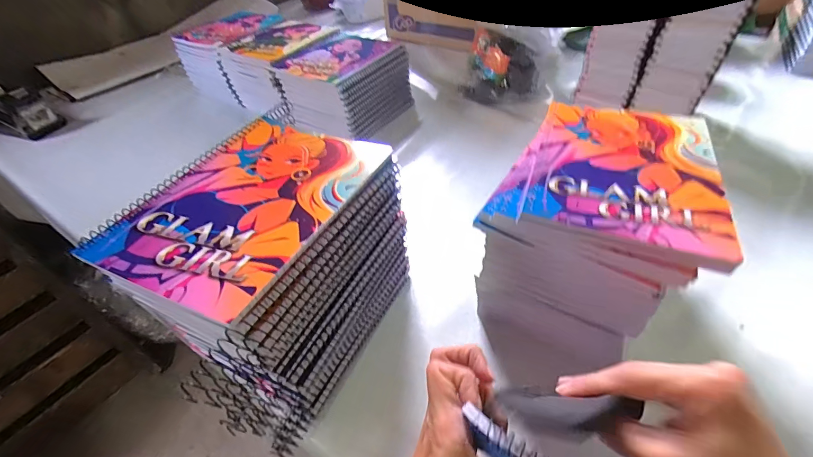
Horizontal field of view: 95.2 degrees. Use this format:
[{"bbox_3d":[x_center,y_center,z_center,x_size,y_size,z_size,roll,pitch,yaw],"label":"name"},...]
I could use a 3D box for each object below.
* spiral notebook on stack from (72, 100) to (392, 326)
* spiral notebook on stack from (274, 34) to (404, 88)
[{"bbox_3d":[-0.120,-0.034,0.299,0.152,0.012,0.211,16,49,21],"label":"spiral notebook on stack"},{"bbox_3d":[-0.117,-0.313,0.669,0.157,0.011,0.197,28,53,25],"label":"spiral notebook on stack"}]

